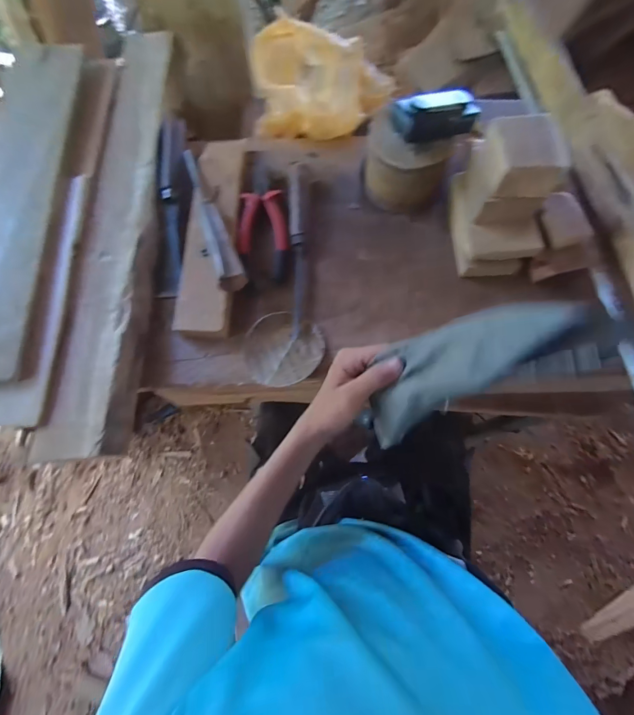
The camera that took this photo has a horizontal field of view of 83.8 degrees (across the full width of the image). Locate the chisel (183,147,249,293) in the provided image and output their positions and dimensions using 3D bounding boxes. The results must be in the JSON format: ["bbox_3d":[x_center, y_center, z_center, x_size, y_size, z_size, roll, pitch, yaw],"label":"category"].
[{"bbox_3d":[-0.129,-0.178,0.428,0.029,0.031,0.221,-19,74,-6],"label":"chisel"}]

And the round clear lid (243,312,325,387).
[{"bbox_3d":[-0.039,-0.011,0.413,0.090,0.014,0.086,0,73,0],"label":"round clear lid"}]

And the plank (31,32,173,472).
[{"bbox_3d":[-0.246,-0.188,0.455,0.084,0.029,0.608,2,72,-10],"label":"plank"}]

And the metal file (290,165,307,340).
[{"bbox_3d":[-0.025,-0.143,0.445,0.021,0.020,0.240,0,73,0],"label":"metal file"}]

